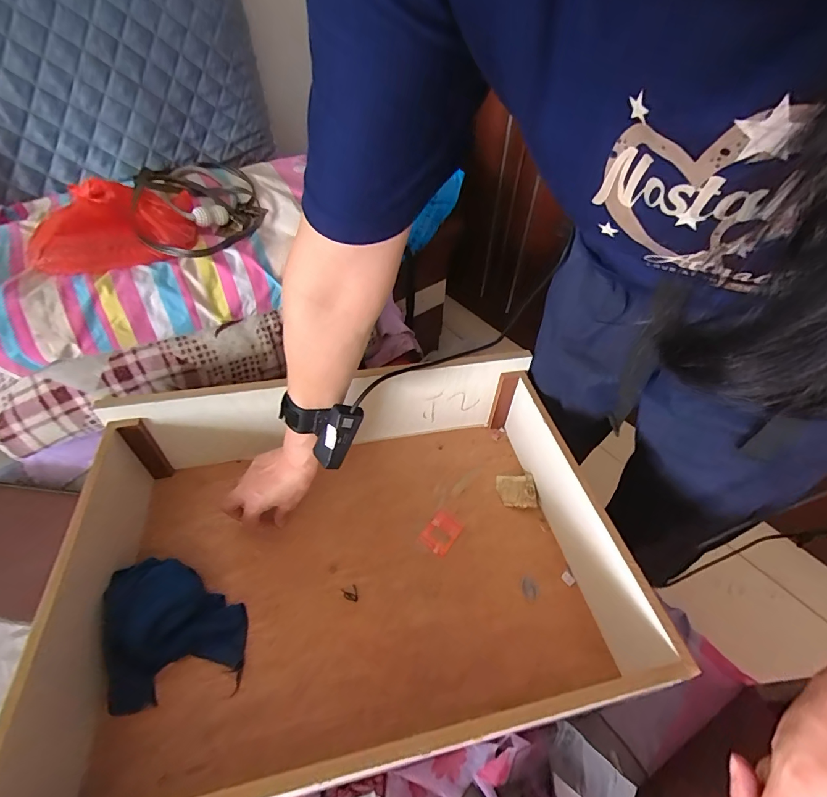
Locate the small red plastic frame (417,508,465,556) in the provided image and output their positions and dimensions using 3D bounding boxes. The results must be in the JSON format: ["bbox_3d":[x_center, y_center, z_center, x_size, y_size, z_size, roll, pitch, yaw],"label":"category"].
[{"bbox_3d":[0.037,0.183,0.564,0.043,0.004,0.055,29,56,21],"label":"small red plastic frame"}]

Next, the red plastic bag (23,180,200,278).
[{"bbox_3d":[-0.410,-0.240,0.567,0.210,0.071,0.127,-31,57,-23],"label":"red plastic bag"}]

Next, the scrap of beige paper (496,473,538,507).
[{"bbox_3d":[0.151,0.134,0.607,0.054,0.013,0.050,3,51,2],"label":"scrap of beige paper"}]

